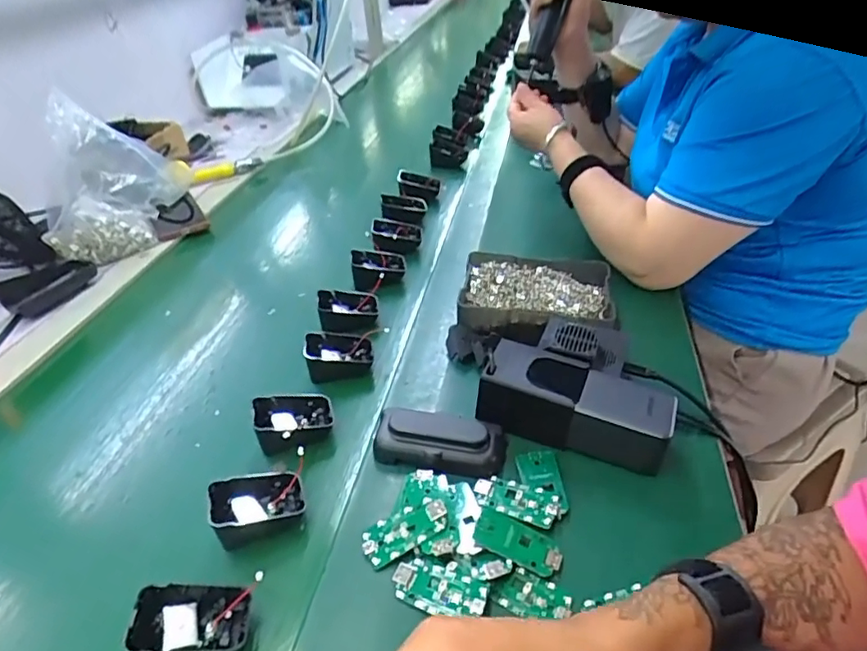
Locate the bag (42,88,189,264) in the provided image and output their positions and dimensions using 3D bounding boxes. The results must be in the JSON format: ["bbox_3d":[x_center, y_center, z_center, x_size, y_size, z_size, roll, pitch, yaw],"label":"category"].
[{"bbox_3d":[-0.449,-0.185,0.758,0.190,0.192,0.061,-19,38,-18],"label":"bag"}]

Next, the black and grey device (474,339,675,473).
[{"bbox_3d":[0.120,0.065,0.475,0.154,0.058,0.064,13,40,24],"label":"black and grey device"}]

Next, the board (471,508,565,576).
[{"bbox_3d":[0.060,0.154,0.400,0.062,0.004,0.032,24,40,16],"label":"board"}]

